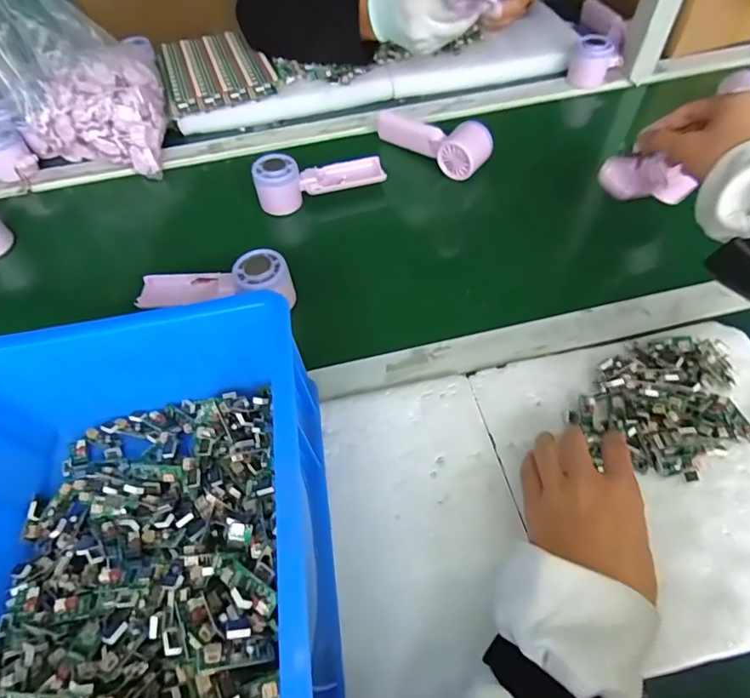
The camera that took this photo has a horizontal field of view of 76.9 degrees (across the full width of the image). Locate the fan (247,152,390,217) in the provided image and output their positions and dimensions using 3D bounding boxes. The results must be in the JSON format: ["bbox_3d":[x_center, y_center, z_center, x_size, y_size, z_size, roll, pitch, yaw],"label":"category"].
[{"bbox_3d":[-0.071,-0.223,0.616,0.164,0.068,0.048,-15,57,-7],"label":"fan"}]

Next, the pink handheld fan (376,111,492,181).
[{"bbox_3d":[0.079,-0.292,0.649,0.168,0.061,0.051,38,66,24],"label":"pink handheld fan"}]

